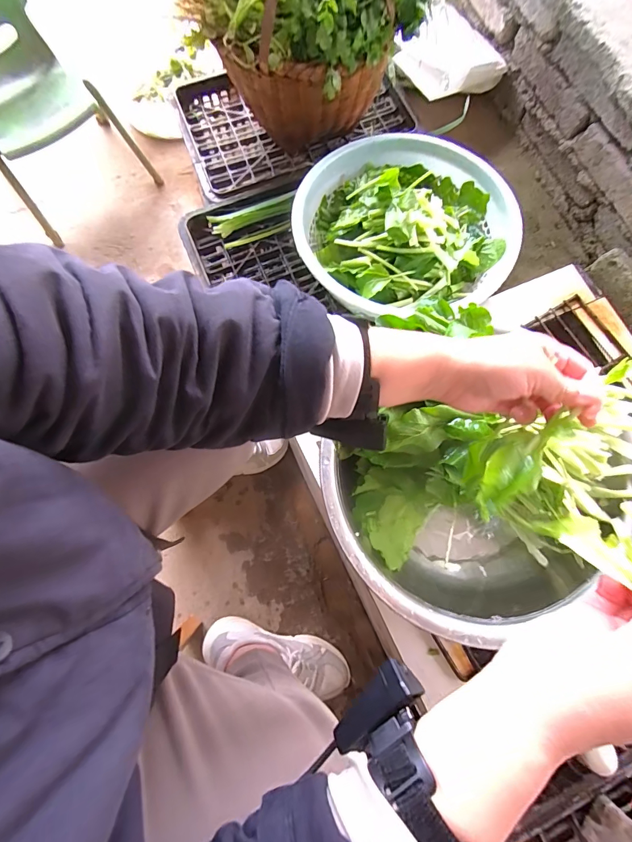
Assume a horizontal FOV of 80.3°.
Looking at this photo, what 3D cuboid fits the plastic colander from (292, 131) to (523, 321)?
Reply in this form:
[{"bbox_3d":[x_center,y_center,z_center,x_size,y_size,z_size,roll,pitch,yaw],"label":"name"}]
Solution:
[{"bbox_3d":[0.130,-0.292,0.548,0.310,0.085,0.288,10,77,4],"label":"plastic colander"}]

